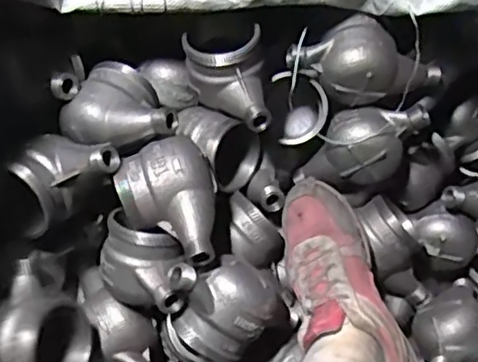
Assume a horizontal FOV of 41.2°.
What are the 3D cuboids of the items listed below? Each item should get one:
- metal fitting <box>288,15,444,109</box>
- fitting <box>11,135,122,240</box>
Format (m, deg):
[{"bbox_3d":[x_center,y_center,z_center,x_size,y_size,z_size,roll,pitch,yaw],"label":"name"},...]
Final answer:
[{"bbox_3d":[0.129,-0.120,0.645,0.154,0.068,0.061,12,47,8],"label":"metal fitting"},{"bbox_3d":[-0.165,-0.003,0.587,0.098,0.072,0.074,-21,51,-21],"label":"fitting"}]

